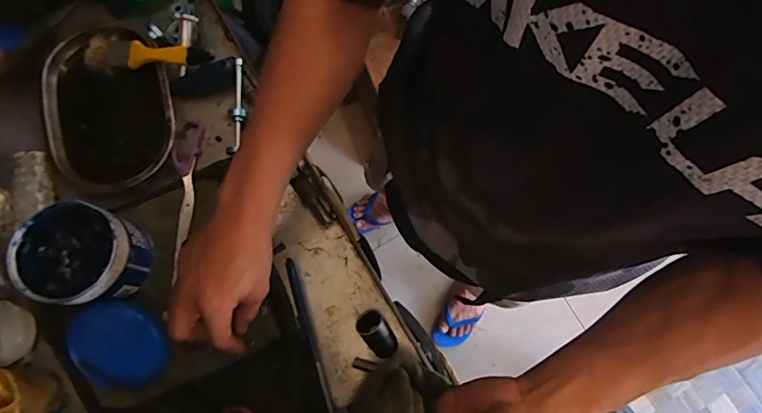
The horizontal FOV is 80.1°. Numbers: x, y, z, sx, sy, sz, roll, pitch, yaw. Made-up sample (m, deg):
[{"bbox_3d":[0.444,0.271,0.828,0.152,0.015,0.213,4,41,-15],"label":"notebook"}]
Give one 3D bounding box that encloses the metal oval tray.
[{"bbox_3d":[-0.335,-0.122,0.559,0.147,0.026,0.212,-15,78,-3],"label":"metal oval tray"}]

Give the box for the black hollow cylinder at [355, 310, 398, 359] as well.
[{"bbox_3d":[-0.004,0.140,0.494,0.031,0.039,0.053,-32,79,-7],"label":"black hollow cylinder"}]

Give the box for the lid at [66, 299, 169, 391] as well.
[{"bbox_3d":[-0.283,0.151,0.488,0.088,0.008,0.099,-37,99,-2],"label":"lid"}]

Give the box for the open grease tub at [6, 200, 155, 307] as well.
[{"bbox_3d":[-0.310,0.052,0.479,0.101,0.077,0.098,0,77,0],"label":"open grease tub"}]

